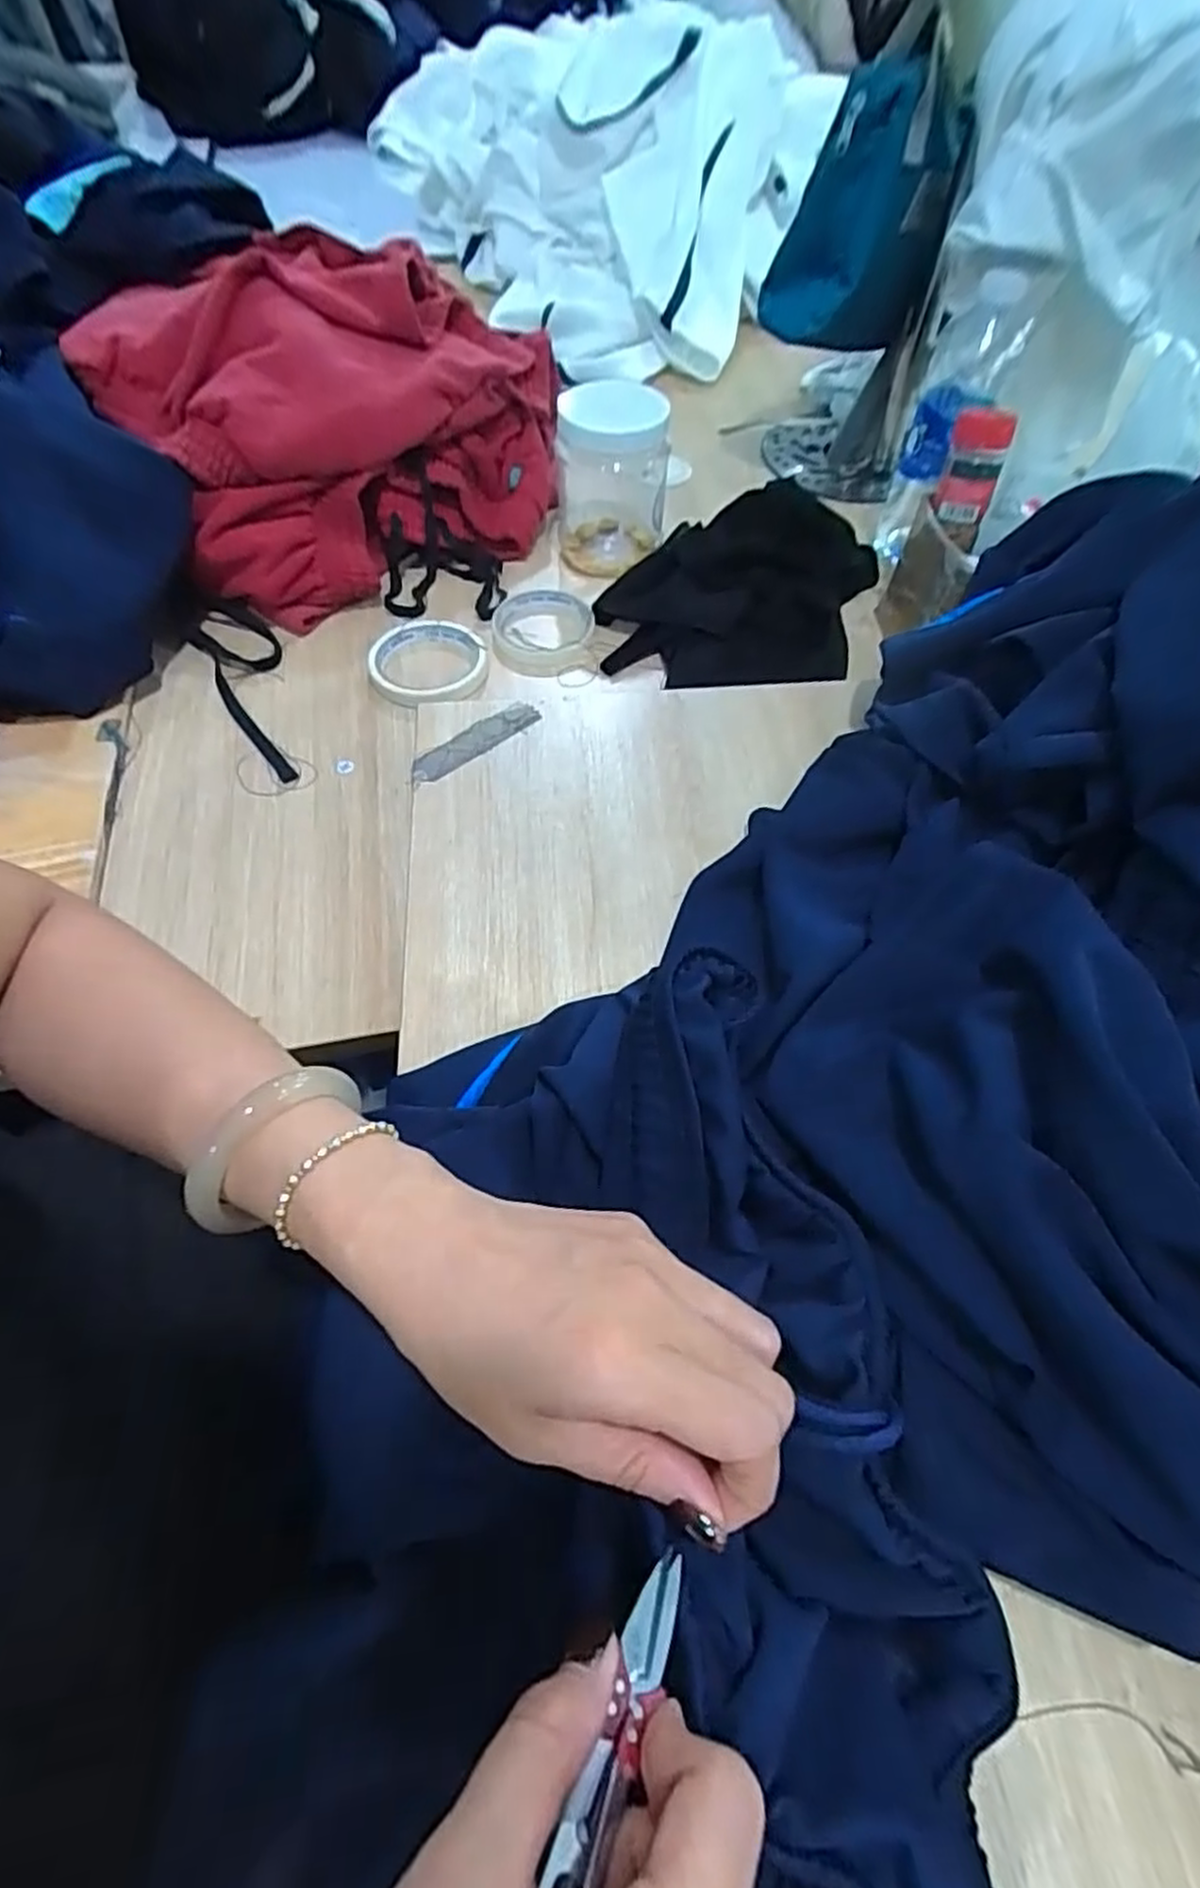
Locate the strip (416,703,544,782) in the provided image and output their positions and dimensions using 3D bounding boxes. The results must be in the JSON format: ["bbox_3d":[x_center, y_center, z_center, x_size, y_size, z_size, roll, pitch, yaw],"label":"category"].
[{"bbox_3d":[-0.085,-0.140,0.517,0.099,0.004,0.024,-37,76,-21],"label":"strip"}]

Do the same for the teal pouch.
[{"bbox_3d":[0.230,-0.597,0.628,0.147,0.167,0.043,-7,61,-24],"label":"teal pouch"}]

